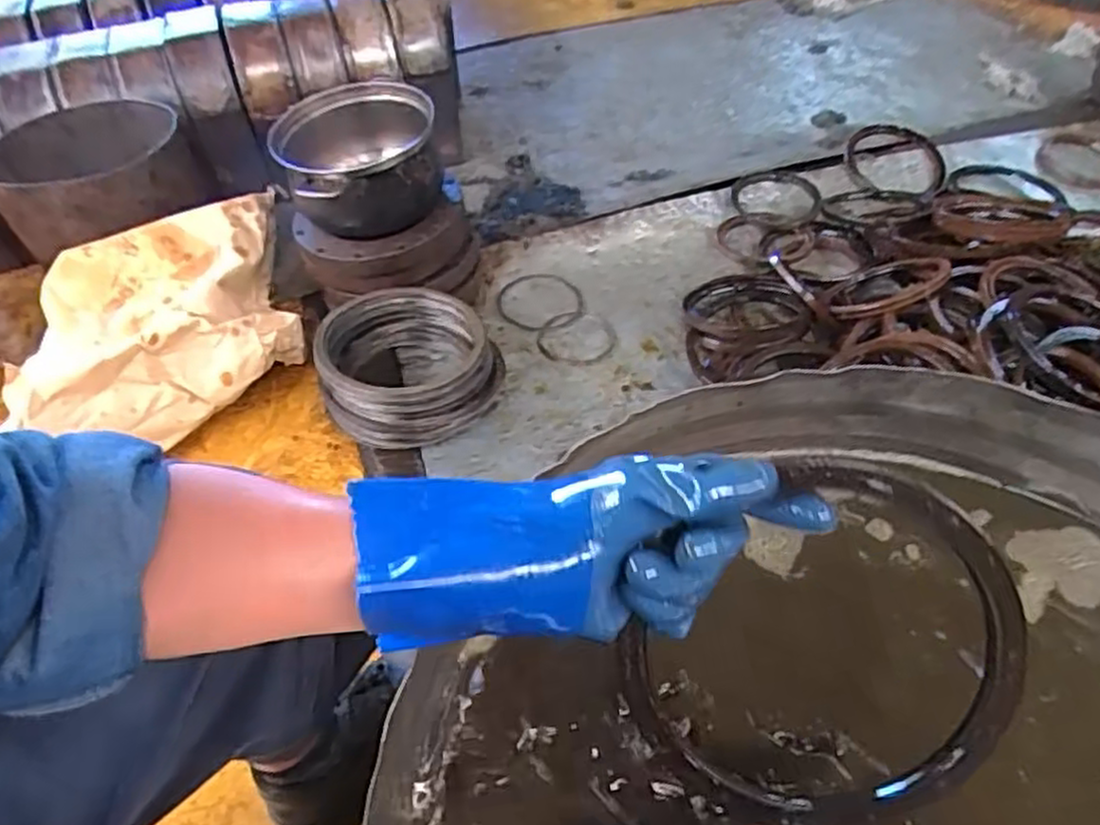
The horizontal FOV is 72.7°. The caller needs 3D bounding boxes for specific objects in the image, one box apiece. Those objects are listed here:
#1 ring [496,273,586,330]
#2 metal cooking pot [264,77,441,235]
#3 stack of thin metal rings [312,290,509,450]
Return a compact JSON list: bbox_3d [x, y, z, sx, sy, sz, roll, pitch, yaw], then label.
[{"bbox_3d":[-0.015,-0.172,1.176,0.134,0.011,0.135,3,49,-3],"label":"ring"},{"bbox_3d":[-0.274,-0.359,1.087,0.223,0.133,0.248,-13,49,-8],"label":"metal cooking pot"},{"bbox_3d":[-0.180,-0.060,0.998,0.227,0.115,0.205,-3,48,1],"label":"stack of thin metal rings"}]

